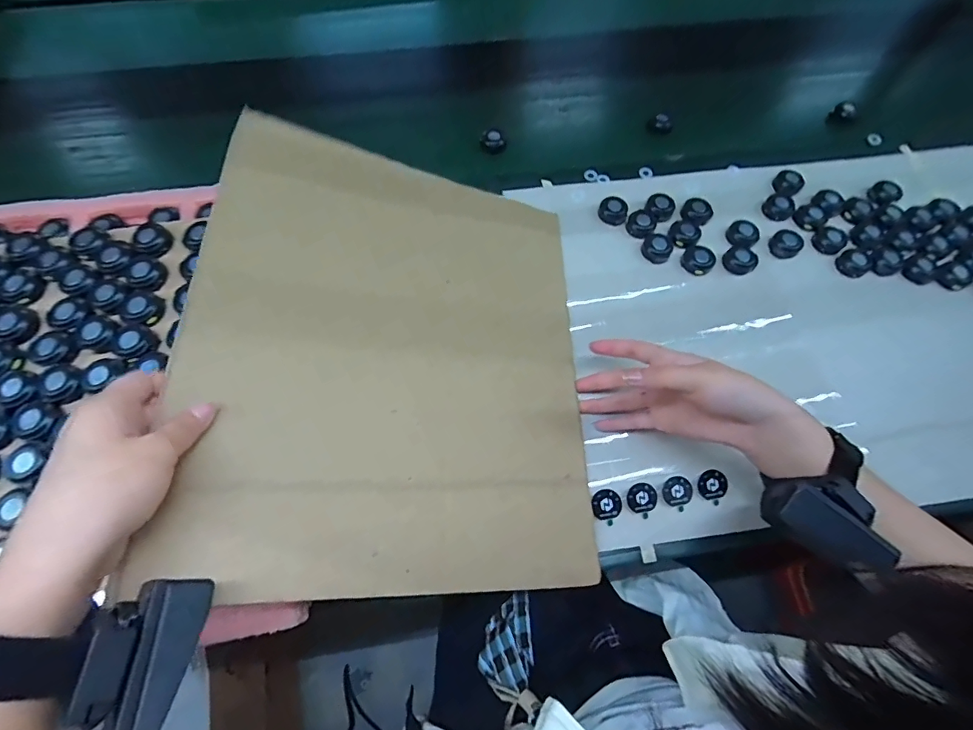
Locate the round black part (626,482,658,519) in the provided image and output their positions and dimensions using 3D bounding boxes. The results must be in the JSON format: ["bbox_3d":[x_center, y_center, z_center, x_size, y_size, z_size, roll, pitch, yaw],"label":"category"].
[{"bbox_3d":[0.124,0.106,0.362,0.024,0.004,0.024,0,85,-1],"label":"round black part"}]

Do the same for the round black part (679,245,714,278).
[{"bbox_3d":[0.210,-0.103,0.454,0.031,0.012,0.030,0,66,0],"label":"round black part"}]

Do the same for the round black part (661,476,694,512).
[{"bbox_3d":[0.153,0.101,0.363,0.024,0.008,0.023,0,66,0],"label":"round black part"}]

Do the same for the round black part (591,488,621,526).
[{"bbox_3d":[0.095,0.112,0.361,0.024,0.007,0.024,0,66,0],"label":"round black part"}]

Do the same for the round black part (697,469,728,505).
[{"bbox_3d":[0.182,0.097,0.366,0.024,0.010,0.023,0,66,0],"label":"round black part"}]

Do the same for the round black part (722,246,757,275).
[{"bbox_3d":[0.252,-0.104,0.454,0.032,0.008,0.030,0,66,0],"label":"round black part"}]

